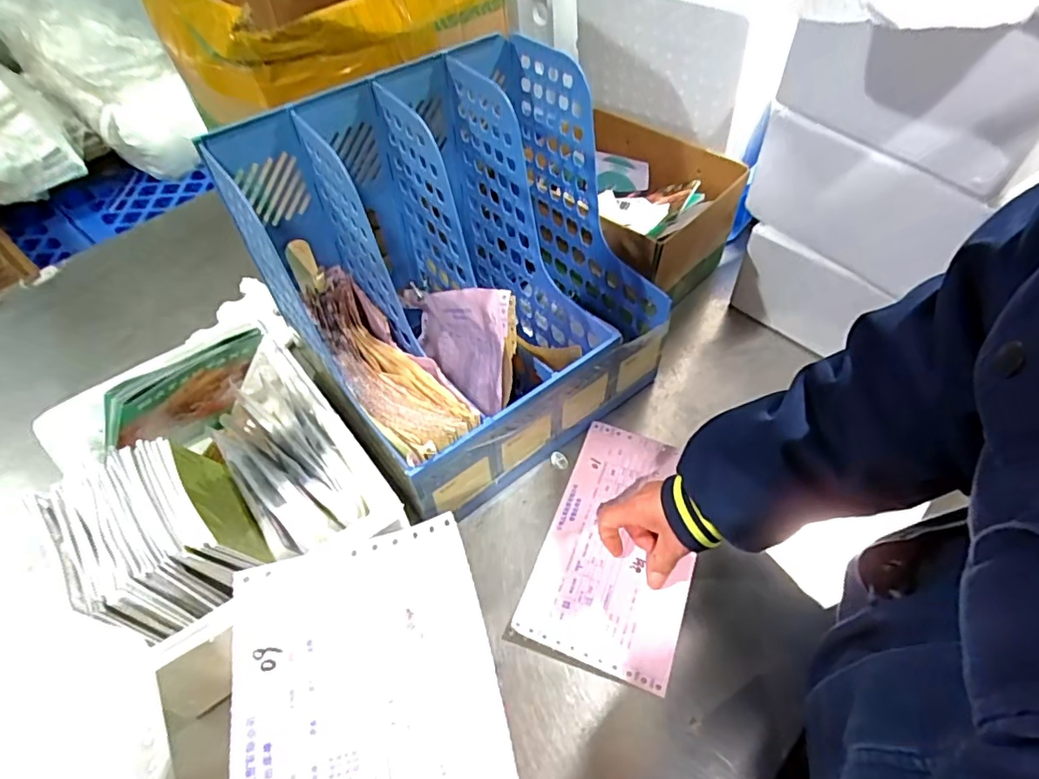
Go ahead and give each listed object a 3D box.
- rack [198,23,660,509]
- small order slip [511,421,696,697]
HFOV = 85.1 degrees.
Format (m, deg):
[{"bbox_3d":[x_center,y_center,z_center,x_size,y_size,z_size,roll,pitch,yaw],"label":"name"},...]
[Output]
[{"bbox_3d":[-0.043,-0.114,0.559,0.324,0.302,0.263,-32,58,-21],"label":"rack"},{"bbox_3d":[0.099,0.146,0.554,0.137,0.009,0.238,18,55,13],"label":"small order slip"}]

